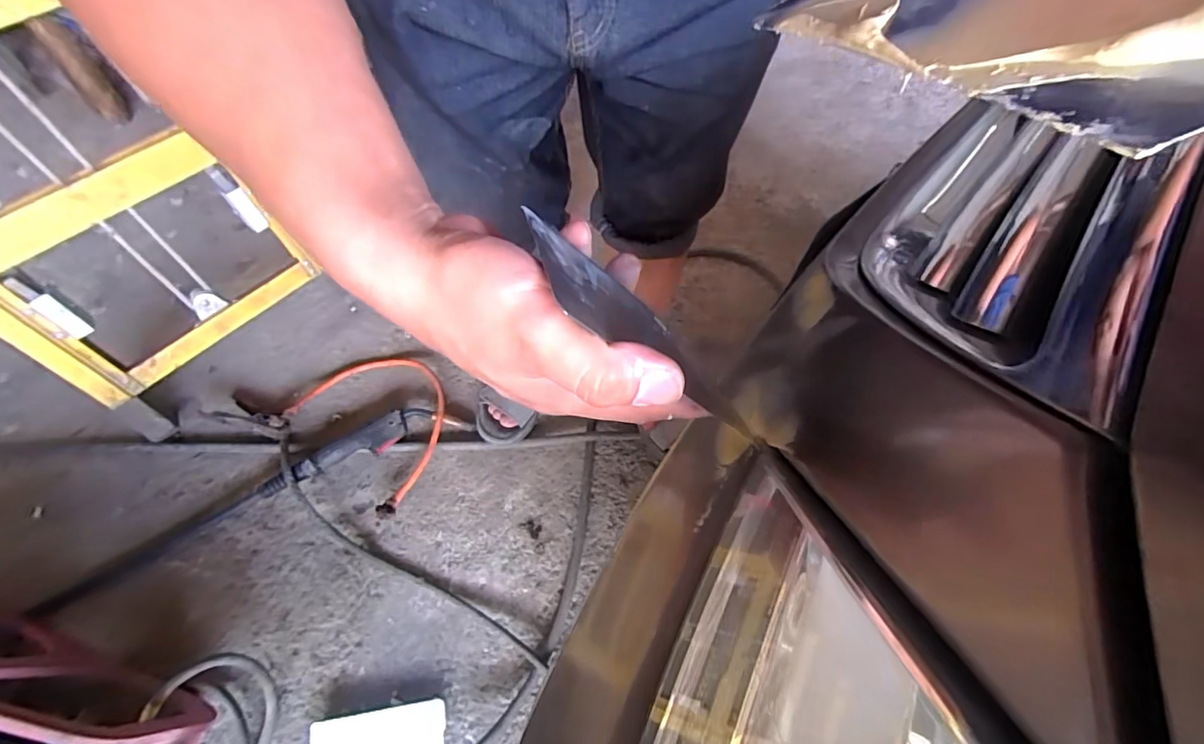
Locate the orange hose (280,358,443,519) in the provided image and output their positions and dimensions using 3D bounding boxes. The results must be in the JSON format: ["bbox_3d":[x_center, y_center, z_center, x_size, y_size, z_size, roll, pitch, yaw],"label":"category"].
[{"bbox_3d":[-0.384,0.075,0.914,0.292,0.042,0.221,37,67,18],"label":"orange hose"}]

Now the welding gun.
[{"bbox_3d":[-0.402,0.118,0.894,0.349,0.048,0.072,-18,63,-10],"label":"welding gun"}]

